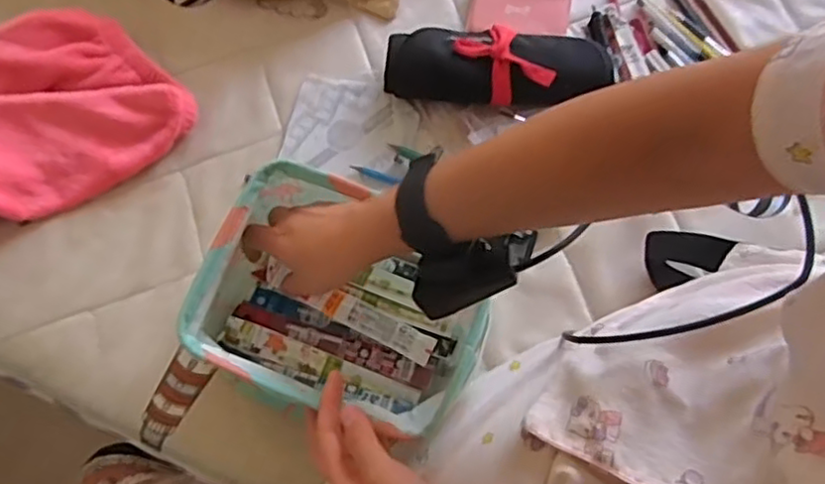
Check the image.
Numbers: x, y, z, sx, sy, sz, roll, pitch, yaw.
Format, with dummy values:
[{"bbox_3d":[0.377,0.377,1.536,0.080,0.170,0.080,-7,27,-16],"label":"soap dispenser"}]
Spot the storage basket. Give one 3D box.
[{"bbox_3d":[-0.060,0.047,0.525,0.213,0.117,0.158,21,73,9],"label":"storage basket"}]

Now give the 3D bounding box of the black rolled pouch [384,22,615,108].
[{"bbox_3d":[0.080,-0.164,0.634,0.208,0.054,0.074,6,71,4],"label":"black rolled pouch"}]

